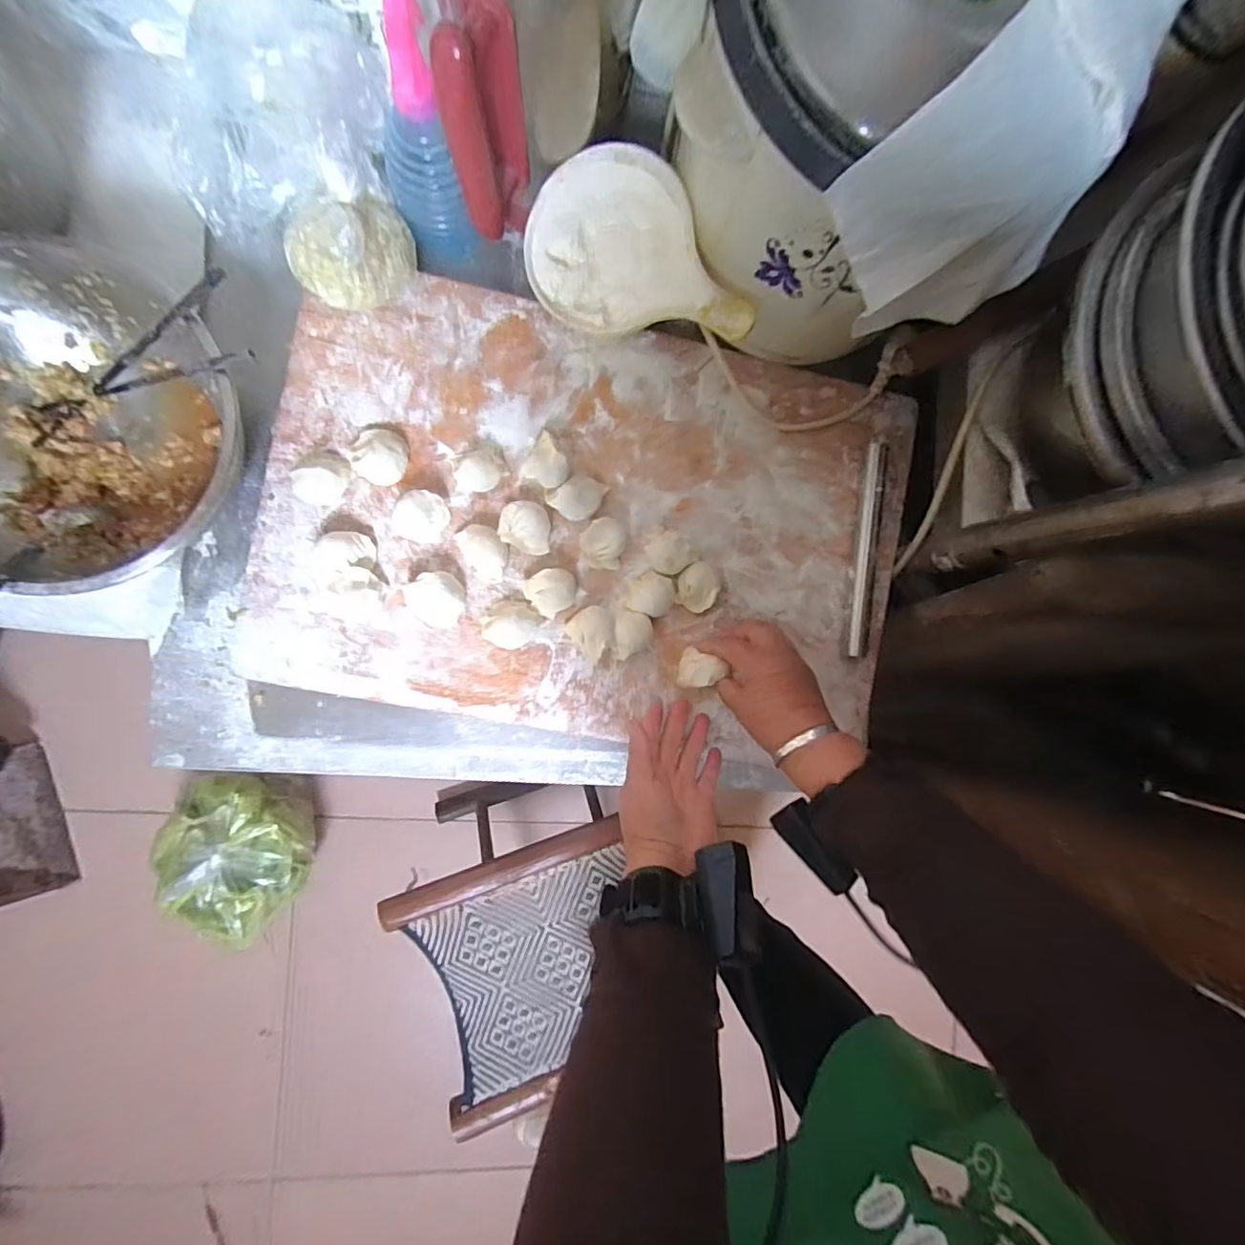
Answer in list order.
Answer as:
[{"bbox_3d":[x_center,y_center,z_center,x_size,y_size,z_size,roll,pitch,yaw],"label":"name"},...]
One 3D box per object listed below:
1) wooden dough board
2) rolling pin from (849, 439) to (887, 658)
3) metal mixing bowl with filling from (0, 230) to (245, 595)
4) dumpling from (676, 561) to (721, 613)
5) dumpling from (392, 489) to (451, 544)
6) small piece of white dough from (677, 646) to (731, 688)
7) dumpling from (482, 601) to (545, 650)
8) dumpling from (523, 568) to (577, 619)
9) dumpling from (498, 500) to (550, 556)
[{"bbox_3d":[-0.020,-0.089,0.497,0.576,0.031,0.387,11,88,-6],"label":"wooden dough board"},{"bbox_3d":[0.237,-0.072,0.523,0.018,0.022,0.209,5,89,-6],"label":"rolling pin"},{"bbox_3d":[-0.428,-0.152,0.423,0.235,0.086,0.237,0,90,-6],"label":"metal mixing bowl with filling"},{"bbox_3d":[0.070,-0.033,0.503,0.036,0.025,0.046,4,89,-6],"label":"dumpling"},{"bbox_3d":[-0.178,-0.093,0.474,0.040,0.026,0.045,34,86,-5],"label":"dumpling"},{"bbox_3d":[0.074,0.044,0.492,0.041,0.022,0.035,9,88,23],"label":"small piece of white dough"},{"bbox_3d":[-0.100,0.002,0.486,0.052,0.021,0.043,0,90,-6],"label":"dumpling"},{"bbox_3d":[-0.064,-0.030,0.493,0.044,0.018,0.040,0,90,-6],"label":"dumpling"},{"bbox_3d":[-0.088,-0.085,0.485,0.044,0.024,0.044,0,90,-6],"label":"dumpling"}]

